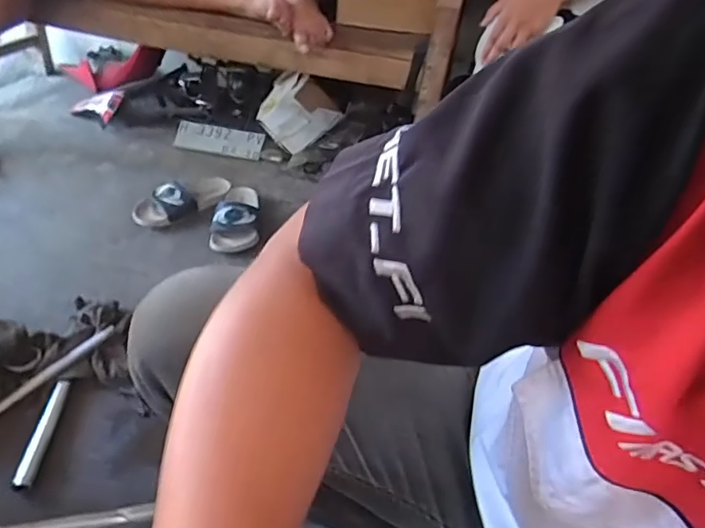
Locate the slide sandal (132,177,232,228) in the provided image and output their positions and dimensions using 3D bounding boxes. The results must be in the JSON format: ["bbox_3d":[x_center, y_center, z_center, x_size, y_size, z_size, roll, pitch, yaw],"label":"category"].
[{"bbox_3d":[-0.424,-0.175,1.379,0.122,0.057,0.267,30,41,27],"label":"slide sandal"}]

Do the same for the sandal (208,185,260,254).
[{"bbox_3d":[-0.285,-0.131,1.341,0.110,0.067,0.268,2,37,-9],"label":"sandal"}]

